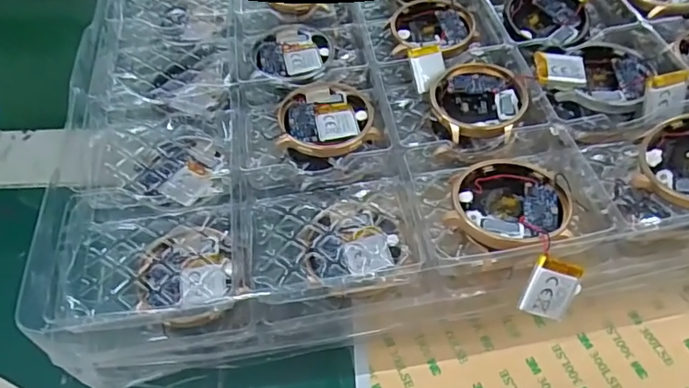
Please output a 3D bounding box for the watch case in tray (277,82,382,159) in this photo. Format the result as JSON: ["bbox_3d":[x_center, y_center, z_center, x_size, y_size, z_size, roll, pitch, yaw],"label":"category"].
[{"bbox_3d":[-0.009,-0.037,0.249,0.044,0.009,0.045,-5,57,1],"label":"watch case in tray"}]

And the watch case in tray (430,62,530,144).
[{"bbox_3d":[0.063,-0.044,0.247,0.043,0.008,0.046,2,57,5],"label":"watch case in tray"}]

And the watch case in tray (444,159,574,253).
[{"bbox_3d":[0.065,0.006,0.205,0.044,0.014,0.044,25,62,19],"label":"watch case in tray"}]

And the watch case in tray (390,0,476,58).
[{"bbox_3d":[0.048,-0.091,0.284,0.043,0.009,0.044,8,58,9],"label":"watch case in tray"}]

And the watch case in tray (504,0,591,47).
[{"bbox_3d":[0.110,-0.096,0.282,0.043,0.012,0.042,12,59,11],"label":"watch case in tray"}]

